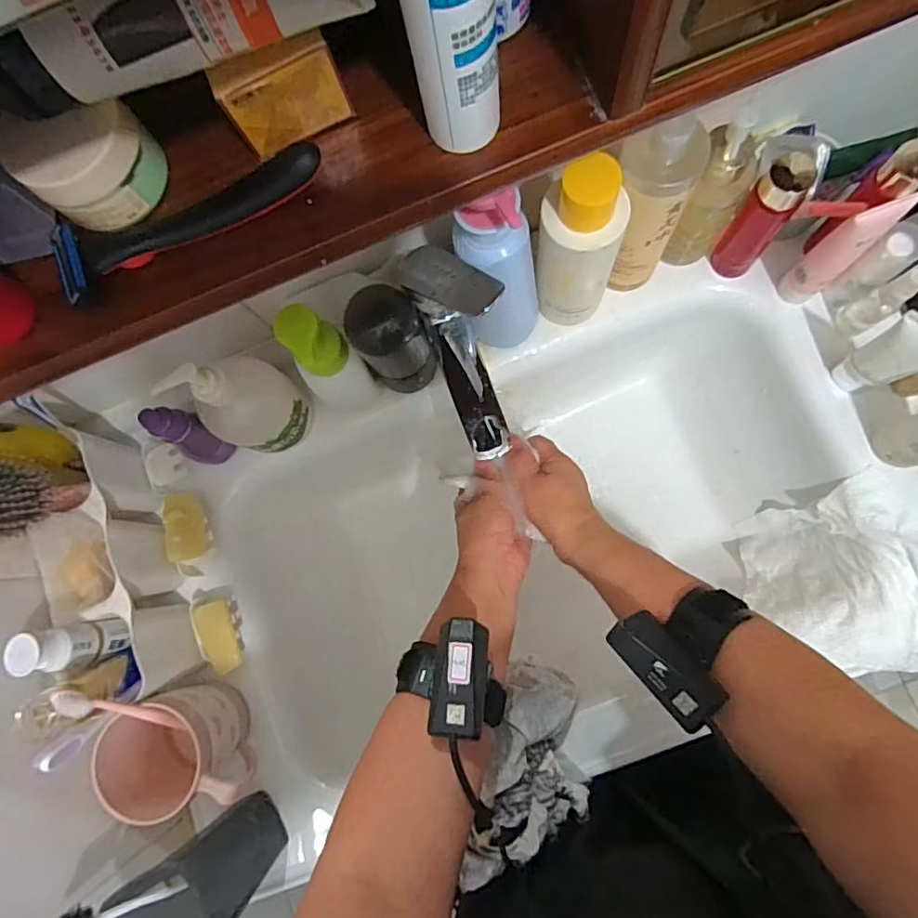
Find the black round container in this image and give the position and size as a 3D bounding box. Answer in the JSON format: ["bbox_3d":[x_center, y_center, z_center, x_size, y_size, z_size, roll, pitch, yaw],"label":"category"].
[{"bbox_3d":[-0.056,-0.102,0.491,0.058,0.120,0.051,-20,80,2],"label":"black round container"}]

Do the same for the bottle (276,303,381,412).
[{"bbox_3d":[-0.116,-0.082,0.489,0.052,0.131,0.055,-1,82,5],"label":"bottle"}]

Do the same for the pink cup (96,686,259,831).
[{"bbox_3d":[-0.243,0.254,0.491,0.105,0.102,0.093,-23,80,2],"label":"pink cup"}]

